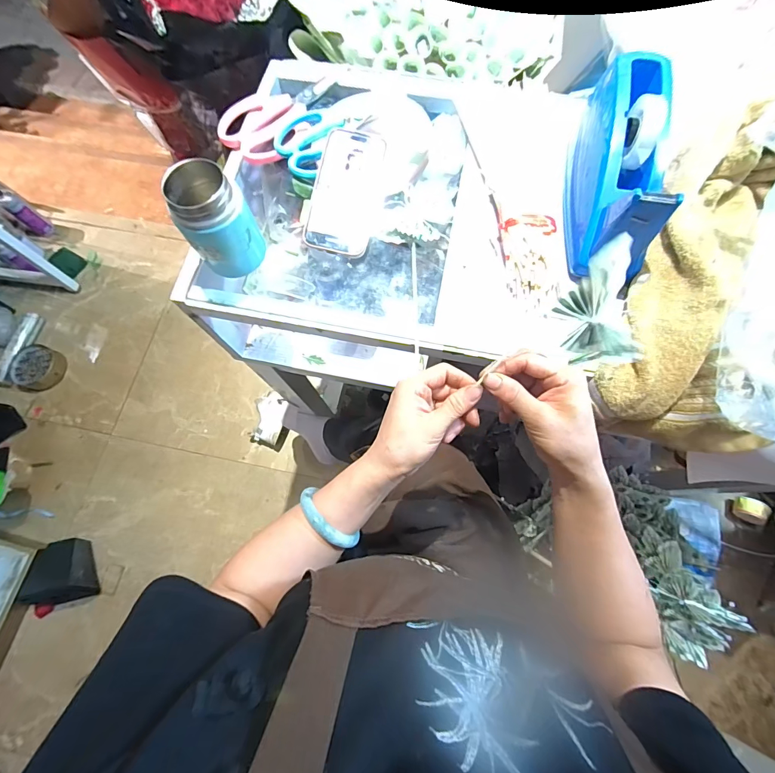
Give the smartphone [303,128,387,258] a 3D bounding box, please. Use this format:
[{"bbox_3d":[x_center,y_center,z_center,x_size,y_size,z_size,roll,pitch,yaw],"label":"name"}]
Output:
[{"bbox_3d":[-0.048,-0.225,0.441,0.070,0.005,0.144,12,88,-7],"label":"smartphone"}]

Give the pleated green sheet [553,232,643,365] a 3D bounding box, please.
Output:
[{"bbox_3d":[0.168,-0.057,0.301,0.061,0.009,0.100,-24,113,1],"label":"pleated green sheet"}]

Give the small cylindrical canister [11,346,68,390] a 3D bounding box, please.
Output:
[{"bbox_3d":[-1.096,-0.058,1.197,0.134,0.049,0.133,0,72,1],"label":"small cylindrical canister"}]

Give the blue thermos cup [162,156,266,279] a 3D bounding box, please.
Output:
[{"bbox_3d":[-0.177,-0.170,0.396,0.066,0.104,0.063,0,72,1],"label":"blue thermos cup"}]

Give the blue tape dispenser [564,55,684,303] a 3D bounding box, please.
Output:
[{"bbox_3d":[0.244,-0.228,0.395,0.069,0.112,0.225,6,85,3],"label":"blue tape dispenser"}]

